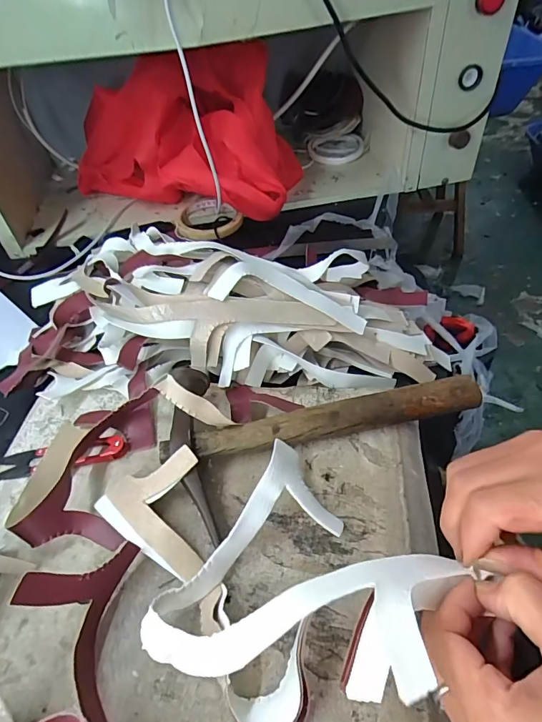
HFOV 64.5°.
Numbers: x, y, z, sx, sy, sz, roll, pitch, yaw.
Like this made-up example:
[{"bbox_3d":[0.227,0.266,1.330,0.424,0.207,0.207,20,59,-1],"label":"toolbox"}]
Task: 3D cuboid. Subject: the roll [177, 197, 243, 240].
[{"bbox_3d":[-0.085,-0.201,0.597,0.088,0.015,0.103,-5,46,1],"label":"roll"}]

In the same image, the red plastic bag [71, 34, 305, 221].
[{"bbox_3d":[-0.124,-0.310,0.600,0.327,0.168,0.169,11,49,16],"label":"red plastic bag"}]

